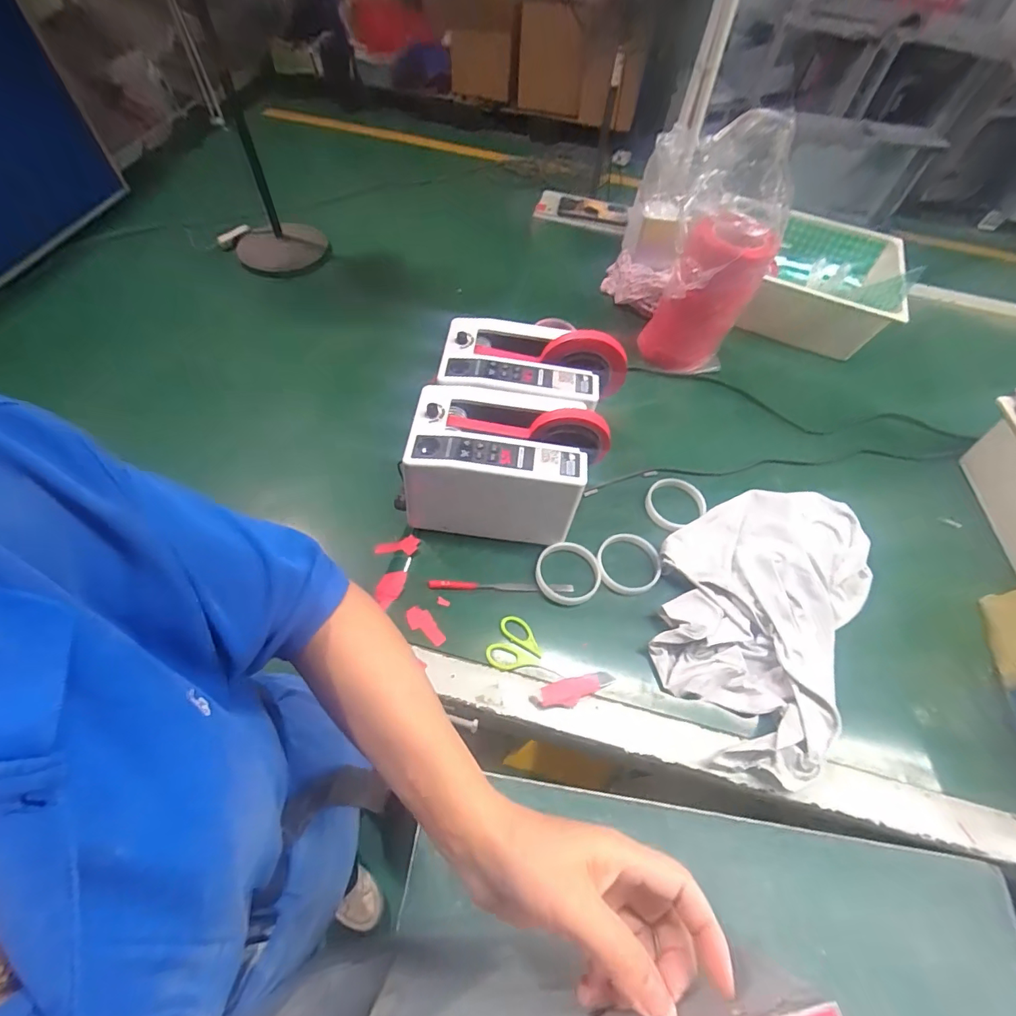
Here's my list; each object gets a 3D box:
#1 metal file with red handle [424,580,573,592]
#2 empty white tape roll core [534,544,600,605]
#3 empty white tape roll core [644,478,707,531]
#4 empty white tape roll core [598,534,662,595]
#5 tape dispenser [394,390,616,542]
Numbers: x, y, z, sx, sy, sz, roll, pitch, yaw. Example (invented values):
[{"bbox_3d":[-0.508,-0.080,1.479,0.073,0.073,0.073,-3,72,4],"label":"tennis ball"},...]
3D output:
[{"bbox_3d":[-0.009,0.099,0.600,0.181,0.009,0.011,2,58,-3],"label":"metal file with red handle"},{"bbox_3d":[0.078,0.084,0.613,0.082,0.014,0.079,-9,59,-9],"label":"empty white tape roll core"},{"bbox_3d":[0.240,-0.009,0.690,0.082,0.015,0.075,2,58,-3],"label":"empty white tape roll core"},{"bbox_3d":[0.159,0.071,0.627,0.081,0.013,0.083,2,58,-3],"label":"empty white tape roll core"},{"bbox_3d":[-0.002,-0.053,0.605,0.231,0.151,0.137,7,58,0],"label":"tape dispenser"}]

